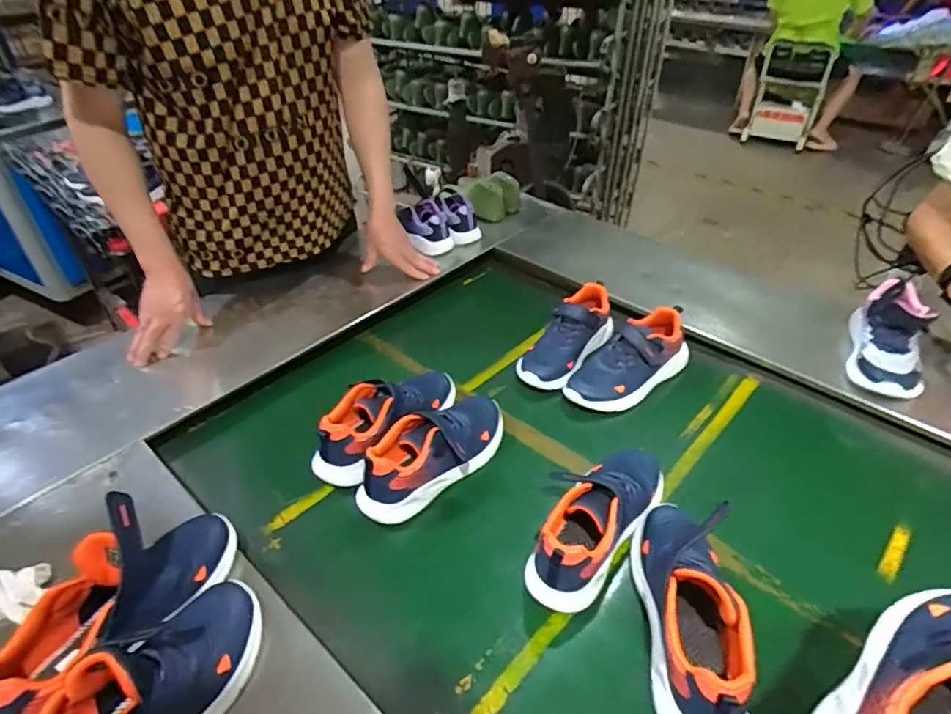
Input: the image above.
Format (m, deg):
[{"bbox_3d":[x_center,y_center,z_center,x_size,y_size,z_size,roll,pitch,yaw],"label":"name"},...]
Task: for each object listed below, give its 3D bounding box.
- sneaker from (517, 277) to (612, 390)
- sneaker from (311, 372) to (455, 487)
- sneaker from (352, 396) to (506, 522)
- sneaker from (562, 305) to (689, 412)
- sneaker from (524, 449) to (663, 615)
[{"bbox_3d":[0.160,-0.042,0.956,0.104,0.089,0.233,27,46,32],"label":"sneaker"},{"bbox_3d":[-0.131,0.086,0.821,0.107,0.099,0.237,20,42,25],"label":"sneaker"},{"bbox_3d":[-0.054,0.128,0.765,0.245,0.099,0.087,-31,47,-33],"label":"sneaker"},{"bbox_3d":[0.256,0.012,0.902,0.241,0.084,0.092,-34,46,-16],"label":"sneaker"},{"bbox_3d":[0.155,0.190,0.668,0.078,0.094,0.243,26,45,31],"label":"sneaker"}]

